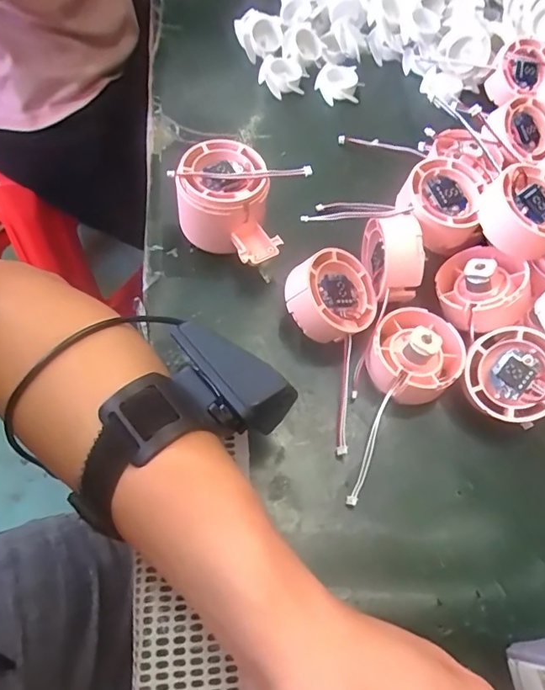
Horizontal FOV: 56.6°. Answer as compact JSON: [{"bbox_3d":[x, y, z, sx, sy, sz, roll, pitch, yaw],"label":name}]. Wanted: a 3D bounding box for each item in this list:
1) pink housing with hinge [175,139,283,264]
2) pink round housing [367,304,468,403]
[{"bbox_3d":[-0.032,-0.085,0.333,0.060,0.058,0.076,-12,63,-10],"label":"pink housing with hinge"},{"bbox_3d":[0.086,0.005,0.303,0.053,0.027,0.056,44,76,1],"label":"pink round housing"}]

